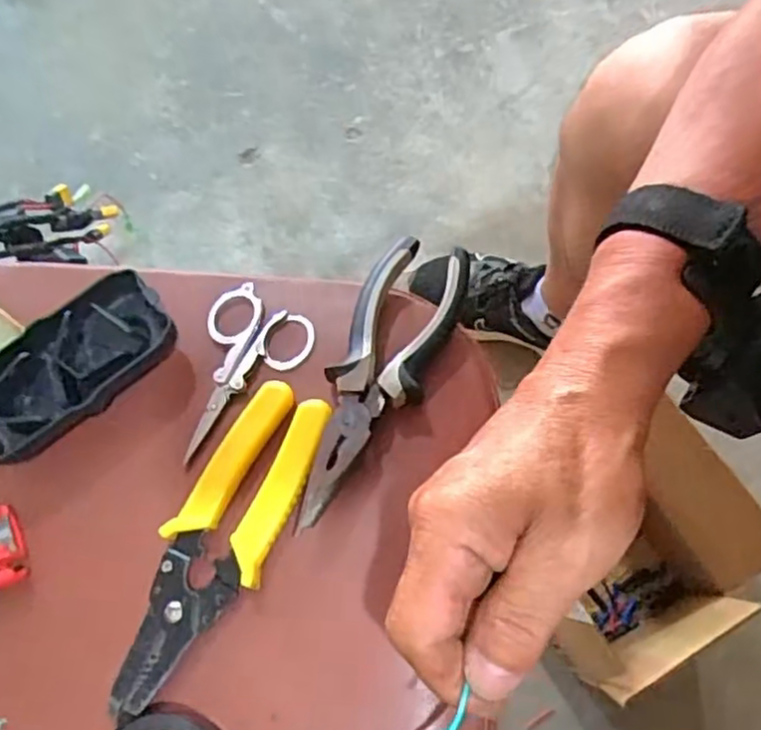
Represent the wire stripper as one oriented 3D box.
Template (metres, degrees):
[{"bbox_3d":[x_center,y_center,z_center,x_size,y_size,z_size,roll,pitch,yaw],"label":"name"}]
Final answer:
[{"bbox_3d":[-0.075,0.082,0.321,0.048,0.016,0.155,25,74,13],"label":"wire stripper"}]

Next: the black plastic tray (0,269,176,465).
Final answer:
[{"bbox_3d":[-0.158,0.002,0.351,0.109,0.022,0.057,-31,70,-6],"label":"black plastic tray"}]

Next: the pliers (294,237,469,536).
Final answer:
[{"bbox_3d":[-0.003,0.005,0.335,0.046,0.013,0.153,22,73,12],"label":"pliers"}]

